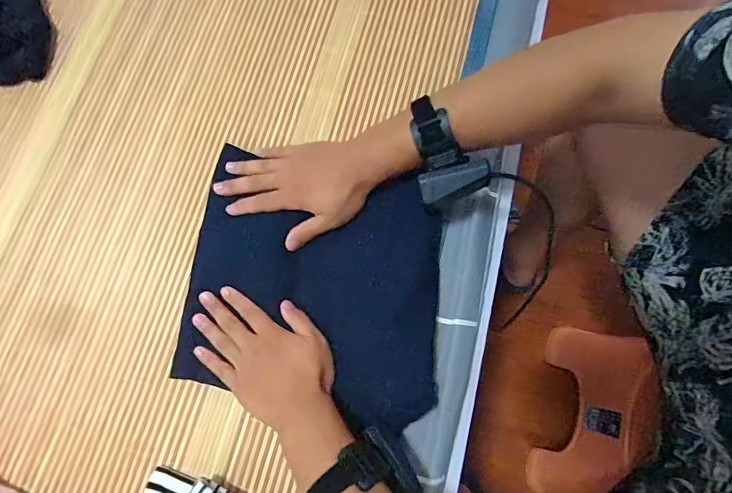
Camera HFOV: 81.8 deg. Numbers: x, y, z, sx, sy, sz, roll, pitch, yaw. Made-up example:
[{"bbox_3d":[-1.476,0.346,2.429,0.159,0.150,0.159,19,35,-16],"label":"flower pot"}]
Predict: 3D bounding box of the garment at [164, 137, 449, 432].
[{"bbox_3d":[-0.050,0.038,0.451,0.274,0.032,0.248,12,79,-2],"label":"garment"}]

